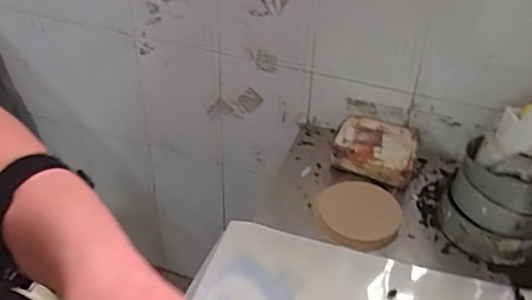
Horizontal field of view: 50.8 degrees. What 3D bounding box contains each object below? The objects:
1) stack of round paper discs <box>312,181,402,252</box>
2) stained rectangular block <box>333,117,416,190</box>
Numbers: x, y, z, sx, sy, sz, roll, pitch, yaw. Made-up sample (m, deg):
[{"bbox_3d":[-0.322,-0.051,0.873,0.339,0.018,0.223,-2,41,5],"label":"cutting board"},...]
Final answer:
[{"bbox_3d":[0.152,0.105,0.924,0.134,0.015,0.132,-4,40,-6],"label":"stack of round paper discs"},{"bbox_3d":[0.201,0.002,1.031,0.147,0.061,0.115,16,42,17],"label":"stained rectangular block"}]

